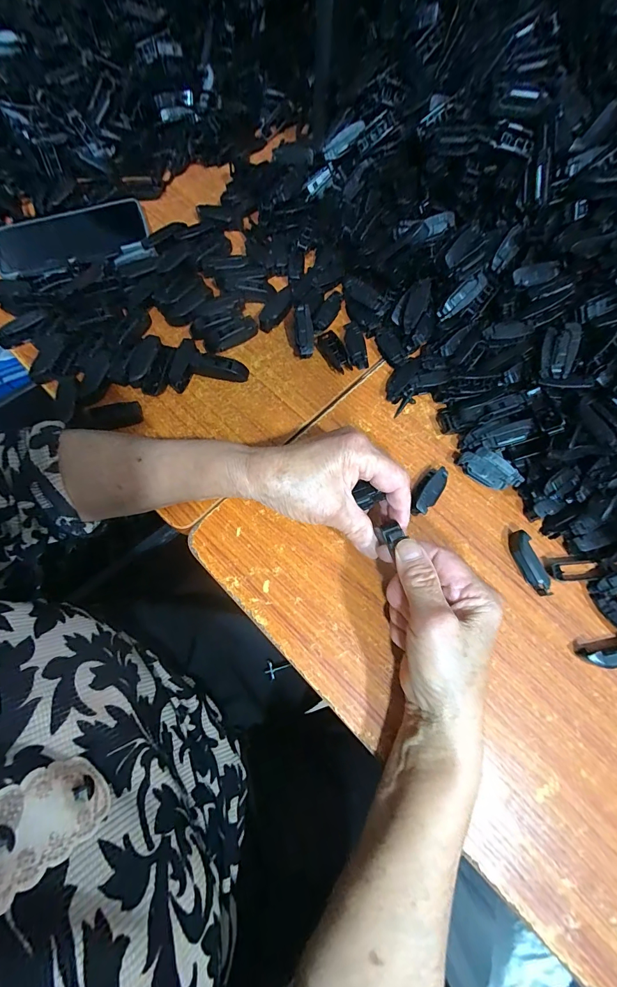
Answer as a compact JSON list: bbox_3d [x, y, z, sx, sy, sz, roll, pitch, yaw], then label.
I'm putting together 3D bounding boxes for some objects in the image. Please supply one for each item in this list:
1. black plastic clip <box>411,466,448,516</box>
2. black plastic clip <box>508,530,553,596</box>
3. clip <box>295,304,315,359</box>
[{"bbox_3d":[0.106,-0.001,0.325,0.022,0.018,0.048,41,75,10],"label":"black plastic clip"},{"bbox_3d":[0.188,0.060,0.310,0.013,0.015,0.055,-14,73,-6],"label":"black plastic clip"},{"bbox_3d":[-0.004,-0.163,0.364,0.018,0.018,0.048,-6,97,-4],"label":"clip"}]

